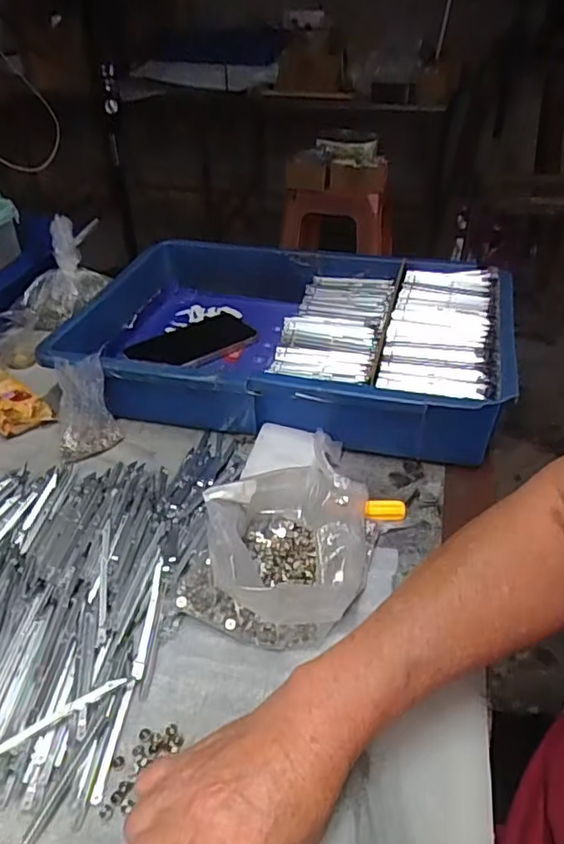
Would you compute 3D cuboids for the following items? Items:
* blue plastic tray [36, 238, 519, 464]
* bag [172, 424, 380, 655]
[{"bbox_3d":[0.007,-0.086,0.649,0.434,0.103,0.286,8,38,11],"label":"blue plastic tray"},{"bbox_3d":[0.002,0.081,0.429,0.119,0.069,0.137,14,41,22],"label":"bag"}]

